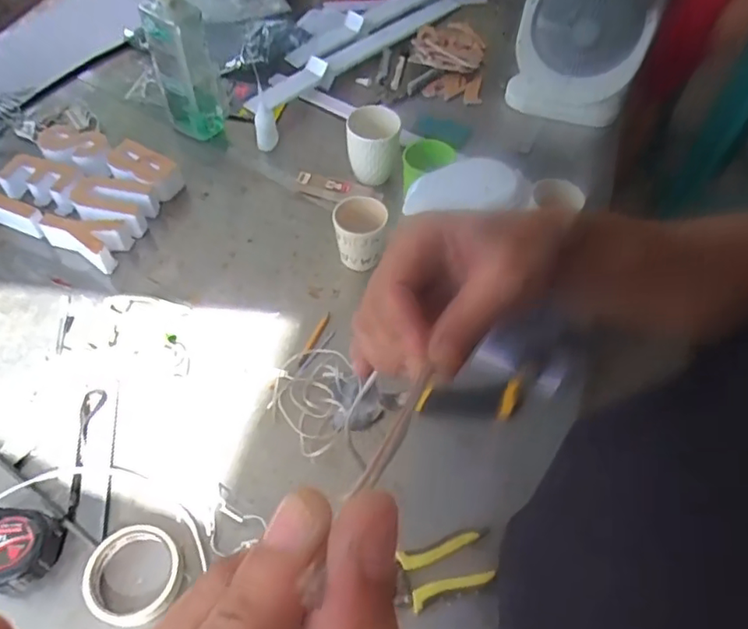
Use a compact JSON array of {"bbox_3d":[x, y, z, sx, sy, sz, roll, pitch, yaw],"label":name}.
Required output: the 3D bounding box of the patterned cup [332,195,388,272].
[{"bbox_3d":[-0.019,-0.113,0.814,0.071,0.076,0.073,1,55,-2],"label":"patterned cup"}]

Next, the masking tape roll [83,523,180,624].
[{"bbox_3d":[-0.241,0.261,0.590,0.094,0.023,0.092,0,53,0],"label":"masking tape roll"}]

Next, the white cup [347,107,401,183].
[{"bbox_3d":[-0.002,-0.261,0.905,0.080,0.089,0.090,6,55,1],"label":"white cup"}]

